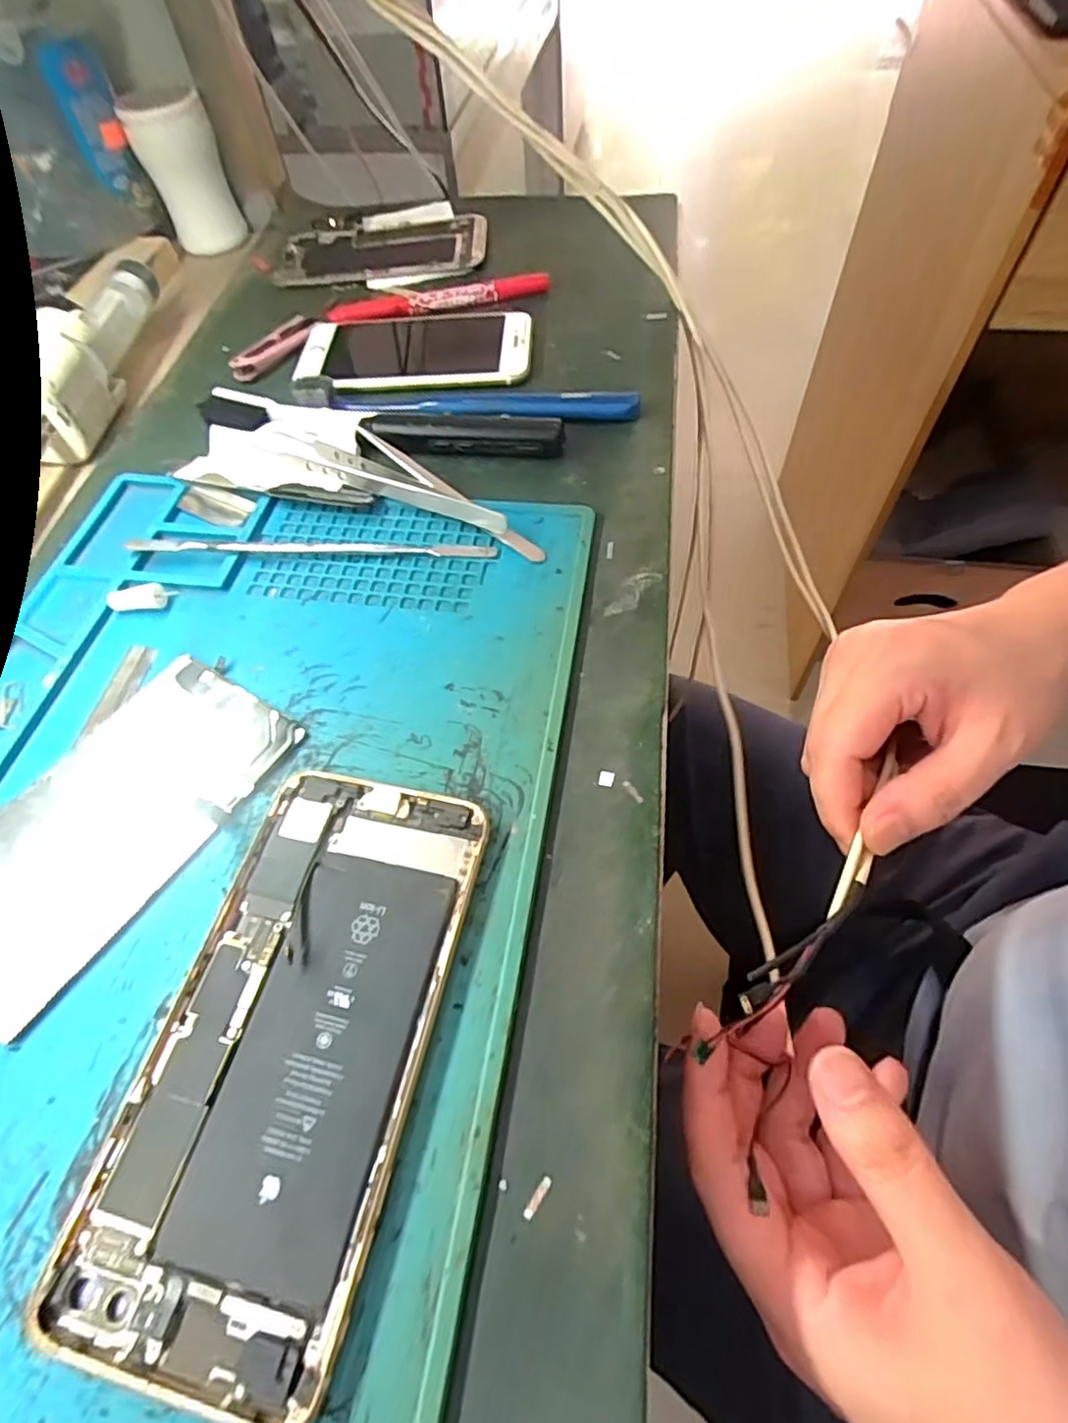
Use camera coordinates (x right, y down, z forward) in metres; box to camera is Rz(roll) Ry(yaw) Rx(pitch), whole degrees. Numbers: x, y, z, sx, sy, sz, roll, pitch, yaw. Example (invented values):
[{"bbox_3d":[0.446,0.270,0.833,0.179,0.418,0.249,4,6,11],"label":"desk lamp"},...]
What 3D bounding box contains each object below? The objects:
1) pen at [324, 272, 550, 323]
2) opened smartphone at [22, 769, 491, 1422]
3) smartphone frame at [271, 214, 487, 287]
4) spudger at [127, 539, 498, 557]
[{"bbox_3d":[-0.059,-0.260,0.412,0.138,0.012,0.014,-13,58,-5],"label":"pen"},{"bbox_3d":[-0.069,0.093,0.192,0.076,0.007,0.155,10,59,10],"label":"opened smartphone"},{"bbox_3d":[-0.108,-0.328,0.462,0.147,0.010,0.074,-2,58,2],"label":"smartphone frame"},{"bbox_3d":[-0.101,-0.075,0.299,0.167,0.007,0.007,1,58,4],"label":"spudger"}]

